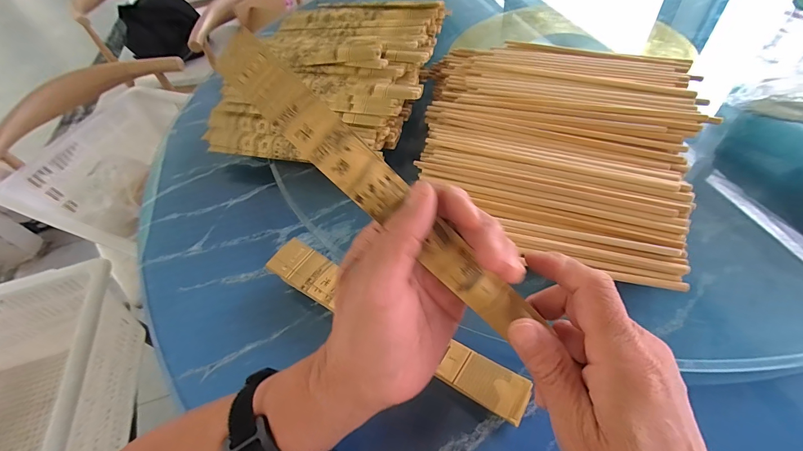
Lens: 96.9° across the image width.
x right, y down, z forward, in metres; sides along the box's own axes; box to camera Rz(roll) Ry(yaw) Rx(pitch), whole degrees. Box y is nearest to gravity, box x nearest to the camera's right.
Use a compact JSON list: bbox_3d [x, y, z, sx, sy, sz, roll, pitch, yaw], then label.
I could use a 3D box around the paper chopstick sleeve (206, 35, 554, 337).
[{"bbox_3d":[-0.013,-0.020,0.212,0.231,0.007,0.029,44,92,-6],"label":"paper chopstick sleeve"}]

